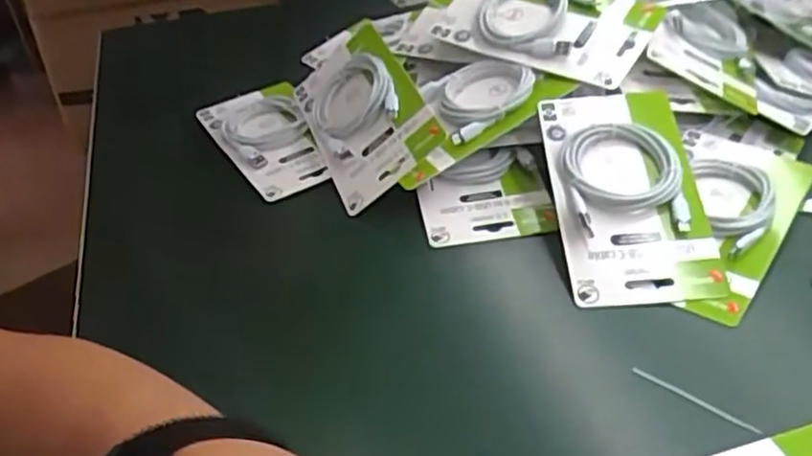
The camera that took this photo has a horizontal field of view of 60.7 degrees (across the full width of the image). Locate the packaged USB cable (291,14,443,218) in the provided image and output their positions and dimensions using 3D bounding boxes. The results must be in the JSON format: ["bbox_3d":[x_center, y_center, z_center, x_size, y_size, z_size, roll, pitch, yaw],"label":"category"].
[{"bbox_3d":[-0.039,-0.101,0.602,0.100,0.027,0.187,-38,49,12],"label":"packaged USB cable"}]

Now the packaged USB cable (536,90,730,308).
[{"bbox_3d":[0.158,-0.027,0.496,0.100,0.023,0.176,-4,58,4],"label":"packaged USB cable"}]

